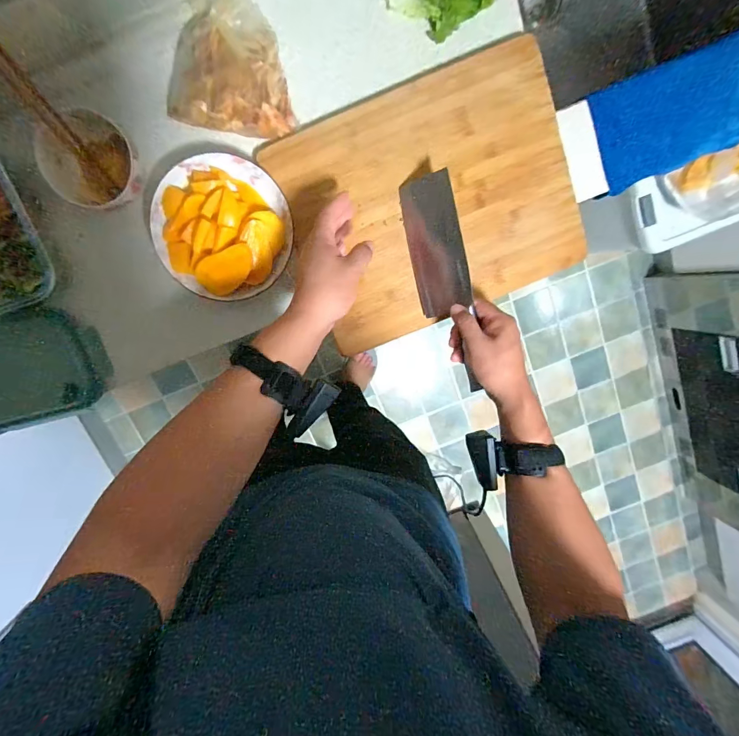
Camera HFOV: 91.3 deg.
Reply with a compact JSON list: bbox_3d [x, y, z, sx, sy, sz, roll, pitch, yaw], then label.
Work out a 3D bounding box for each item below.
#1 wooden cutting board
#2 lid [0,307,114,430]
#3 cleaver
[{"bbox_3d":[0.087,-0.224,0.486,0.373,0.018,0.299,-23,103,1],"label":"wooden cutting board"},{"bbox_3d":[-0.488,0.003,0.512,0.220,0.028,0.152,-14,103,-1],"label":"lid"},{"bbox_3d":[0.106,-0.112,0.501,0.077,0.024,0.281,-6,105,35],"label":"cleaver"}]

